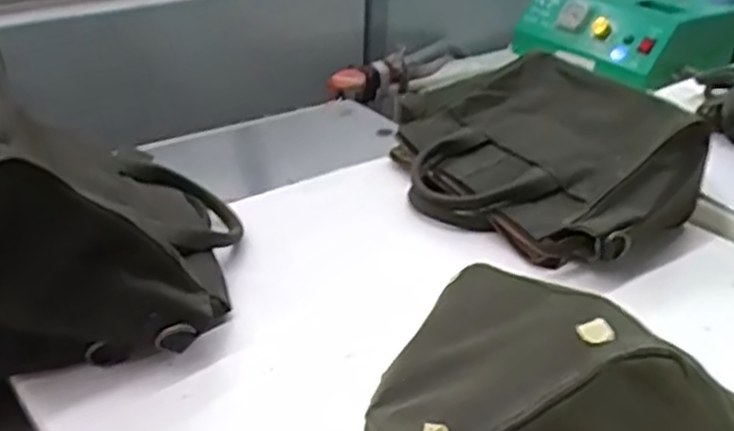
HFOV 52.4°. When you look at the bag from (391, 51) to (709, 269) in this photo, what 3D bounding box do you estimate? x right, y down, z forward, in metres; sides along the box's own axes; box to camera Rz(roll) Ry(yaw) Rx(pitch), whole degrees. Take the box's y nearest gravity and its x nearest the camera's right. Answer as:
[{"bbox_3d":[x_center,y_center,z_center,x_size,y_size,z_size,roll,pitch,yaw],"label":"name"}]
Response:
[{"bbox_3d":[0.164,-0.065,0.749,0.242,0.100,0.309,-20,37,-35],"label":"bag"}]

